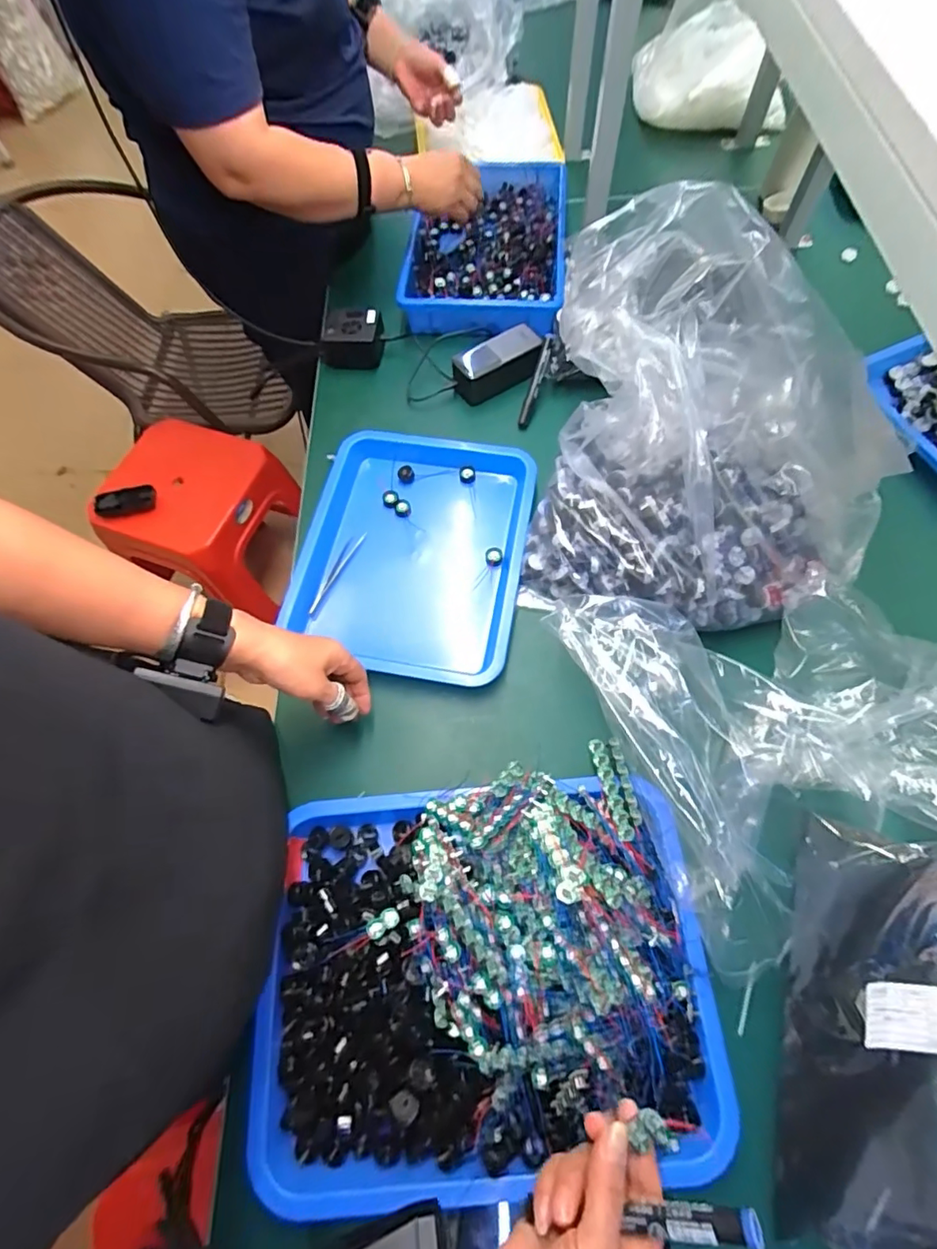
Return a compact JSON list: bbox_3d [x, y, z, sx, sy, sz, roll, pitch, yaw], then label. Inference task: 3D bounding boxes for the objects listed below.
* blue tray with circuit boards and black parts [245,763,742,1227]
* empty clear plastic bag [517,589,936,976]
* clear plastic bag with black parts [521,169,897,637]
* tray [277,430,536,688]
[{"bbox_3d":[0.007,0.285,0.448,0.380,0.083,0.310,-7,66,0],"label":"blue tray with circuit boards and black parts"},{"bbox_3d":[0.364,0.091,0.525,0.505,0.096,0.345,-14,66,-3],"label":"empty clear plastic bag"},{"bbox_3d":[0.247,-0.184,0.539,0.339,0.289,0.289,10,67,7],"label":"clear plastic bag with black parts"},{"bbox_3d":[-0.067,-0.094,0.663,0.267,0.034,0.334,9,67,7],"label":"tray"}]

